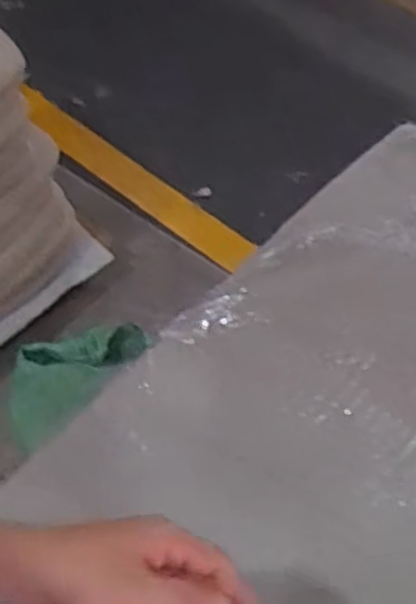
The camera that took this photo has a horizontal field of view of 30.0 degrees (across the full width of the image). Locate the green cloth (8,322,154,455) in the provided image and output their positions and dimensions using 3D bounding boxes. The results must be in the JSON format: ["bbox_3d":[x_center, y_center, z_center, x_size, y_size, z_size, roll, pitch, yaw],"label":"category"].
[{"bbox_3d":[-0.174,0.110,1.050,0.222,0.056,0.135,-11,86,12],"label":"green cloth"}]

